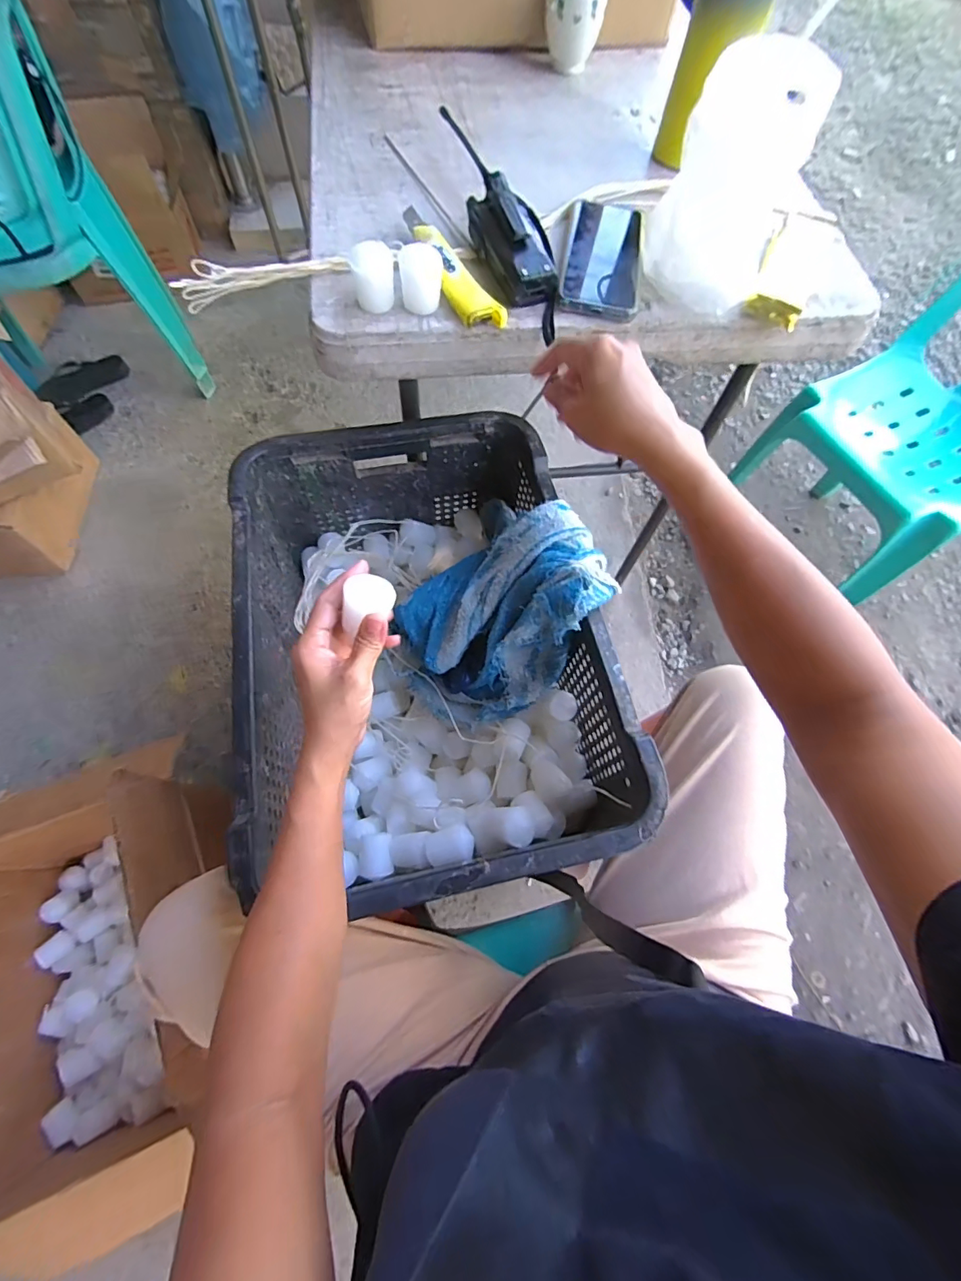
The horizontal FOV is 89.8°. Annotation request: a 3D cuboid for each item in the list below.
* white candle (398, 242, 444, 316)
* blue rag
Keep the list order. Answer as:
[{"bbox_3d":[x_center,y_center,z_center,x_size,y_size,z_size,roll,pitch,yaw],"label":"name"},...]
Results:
[{"bbox_3d":[-0.055,-0.334,0.445,0.038,0.042,0.033,-3,68,-4],"label":"white candle"},{"bbox_3d":[0.021,-0.033,0.566,0.227,0.172,0.200,-32,73,-14],"label":"blue rag"}]

